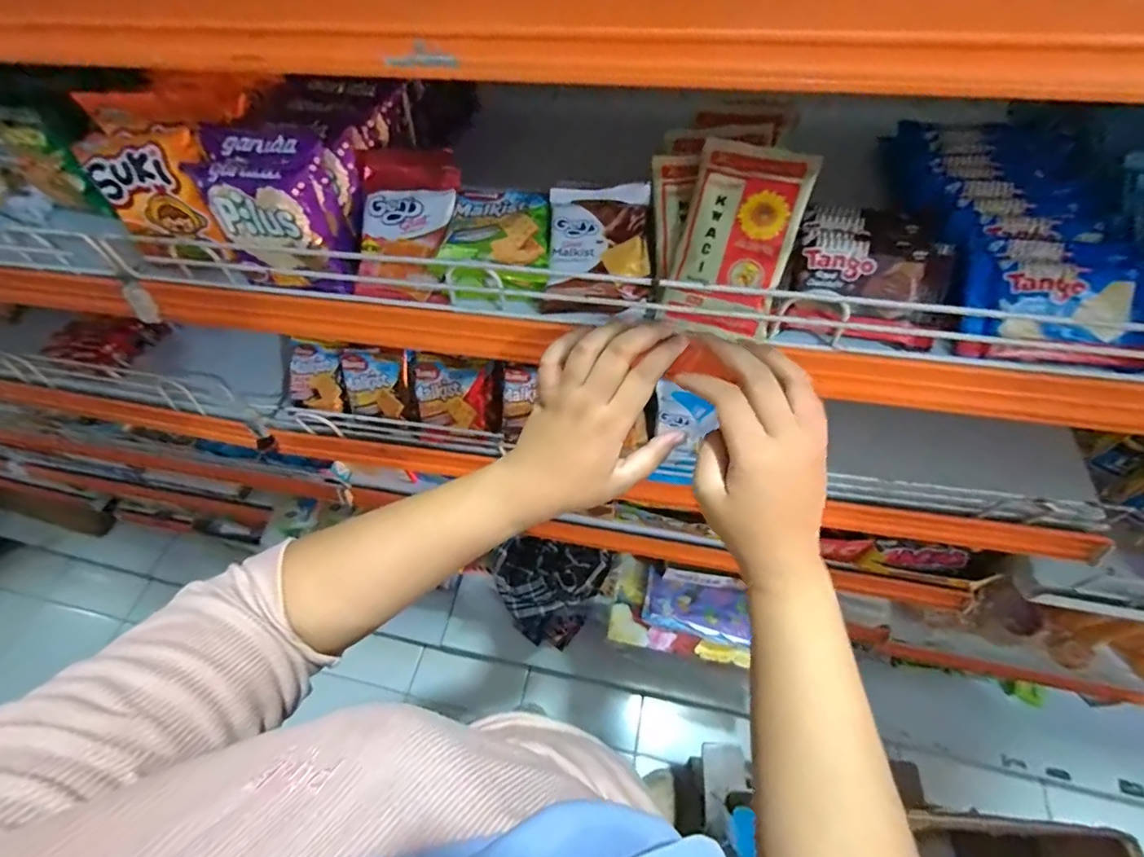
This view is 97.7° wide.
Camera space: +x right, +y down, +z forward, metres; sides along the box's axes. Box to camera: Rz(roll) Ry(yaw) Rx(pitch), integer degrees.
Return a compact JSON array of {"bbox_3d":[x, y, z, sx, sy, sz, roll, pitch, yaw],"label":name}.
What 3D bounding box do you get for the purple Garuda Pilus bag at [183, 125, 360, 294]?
[{"bbox_3d":[-0.219,-0.166,0.383,0.102,0.088,0.066,6,58,8],"label":"purple Garuda Pilus bag"}]

